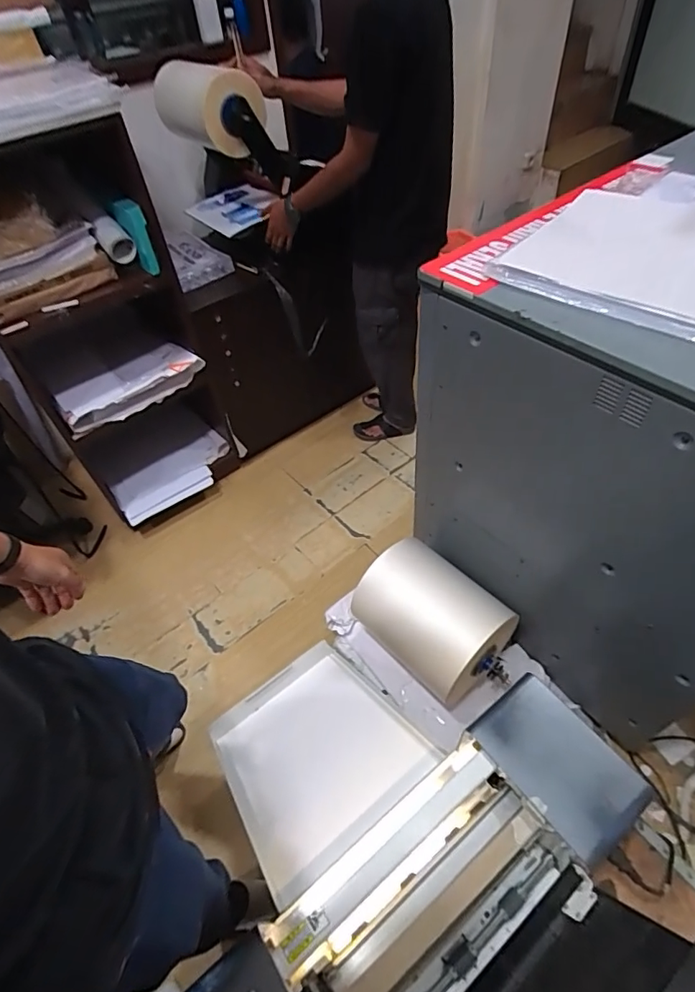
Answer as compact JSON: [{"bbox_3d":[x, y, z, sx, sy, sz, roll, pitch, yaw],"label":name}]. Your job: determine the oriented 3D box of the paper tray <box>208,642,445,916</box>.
[{"bbox_3d":[-0.066,0.531,1.030,0.358,0.090,0.540,-34,20,-19],"label":"paper tray"}]

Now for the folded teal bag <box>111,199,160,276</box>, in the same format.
[{"bbox_3d":[-0.577,-0.715,1.365,0.064,0.196,0.087,-28,17,-17],"label":"folded teal bag"}]

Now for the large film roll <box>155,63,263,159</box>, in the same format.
[{"bbox_3d":[-0.409,-1.148,1.447,0.180,0.180,0.384,-38,55,-24],"label":"large film roll"}]

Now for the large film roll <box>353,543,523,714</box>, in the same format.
[{"bbox_3d":[0.216,0.334,1.306,0.256,0.252,0.360,-37,55,-23],"label":"large film roll"}]

